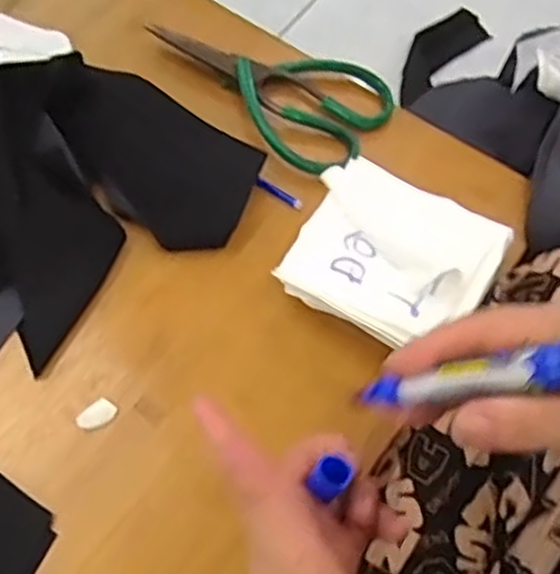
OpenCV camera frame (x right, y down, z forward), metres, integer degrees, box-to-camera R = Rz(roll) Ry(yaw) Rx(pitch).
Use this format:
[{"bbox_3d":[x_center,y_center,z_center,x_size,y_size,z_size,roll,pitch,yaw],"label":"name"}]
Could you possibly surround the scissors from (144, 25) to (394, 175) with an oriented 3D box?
[{"bbox_3d":[-0.013,-0.155,0.546,0.188,0.018,0.103,32,65,14],"label":"scissors"}]

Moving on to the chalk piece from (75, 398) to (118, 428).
[{"bbox_3d":[-0.107,0.075,0.433,0.015,0.004,0.021,38,67,17],"label":"chalk piece"}]

